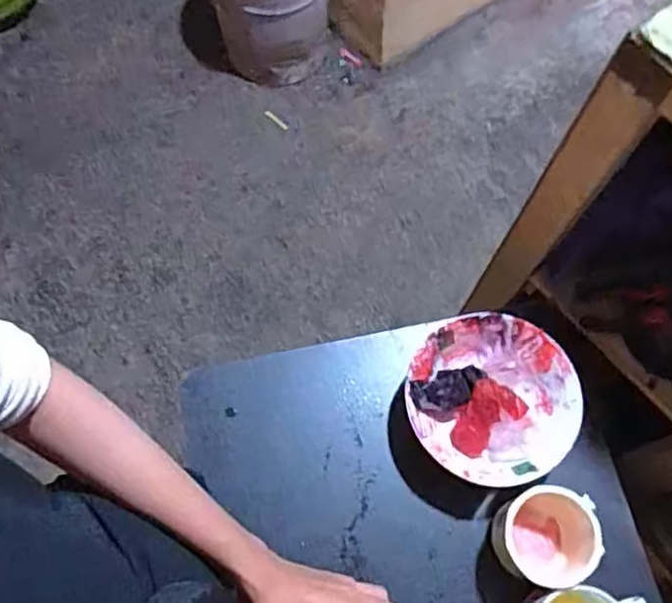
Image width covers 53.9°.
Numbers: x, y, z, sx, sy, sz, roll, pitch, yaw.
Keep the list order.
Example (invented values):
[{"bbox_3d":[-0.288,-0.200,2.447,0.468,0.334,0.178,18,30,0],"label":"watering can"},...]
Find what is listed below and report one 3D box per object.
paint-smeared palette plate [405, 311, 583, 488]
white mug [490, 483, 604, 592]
[{"bbox_3d":[0.145,0.093,0.619,0.153,0.050,0.151,1,68,1],"label":"paint-smeared palette plate"},{"bbox_3d":[0.184,0.204,0.575,0.080,0.071,0.073,13,68,5],"label":"white mug"}]

